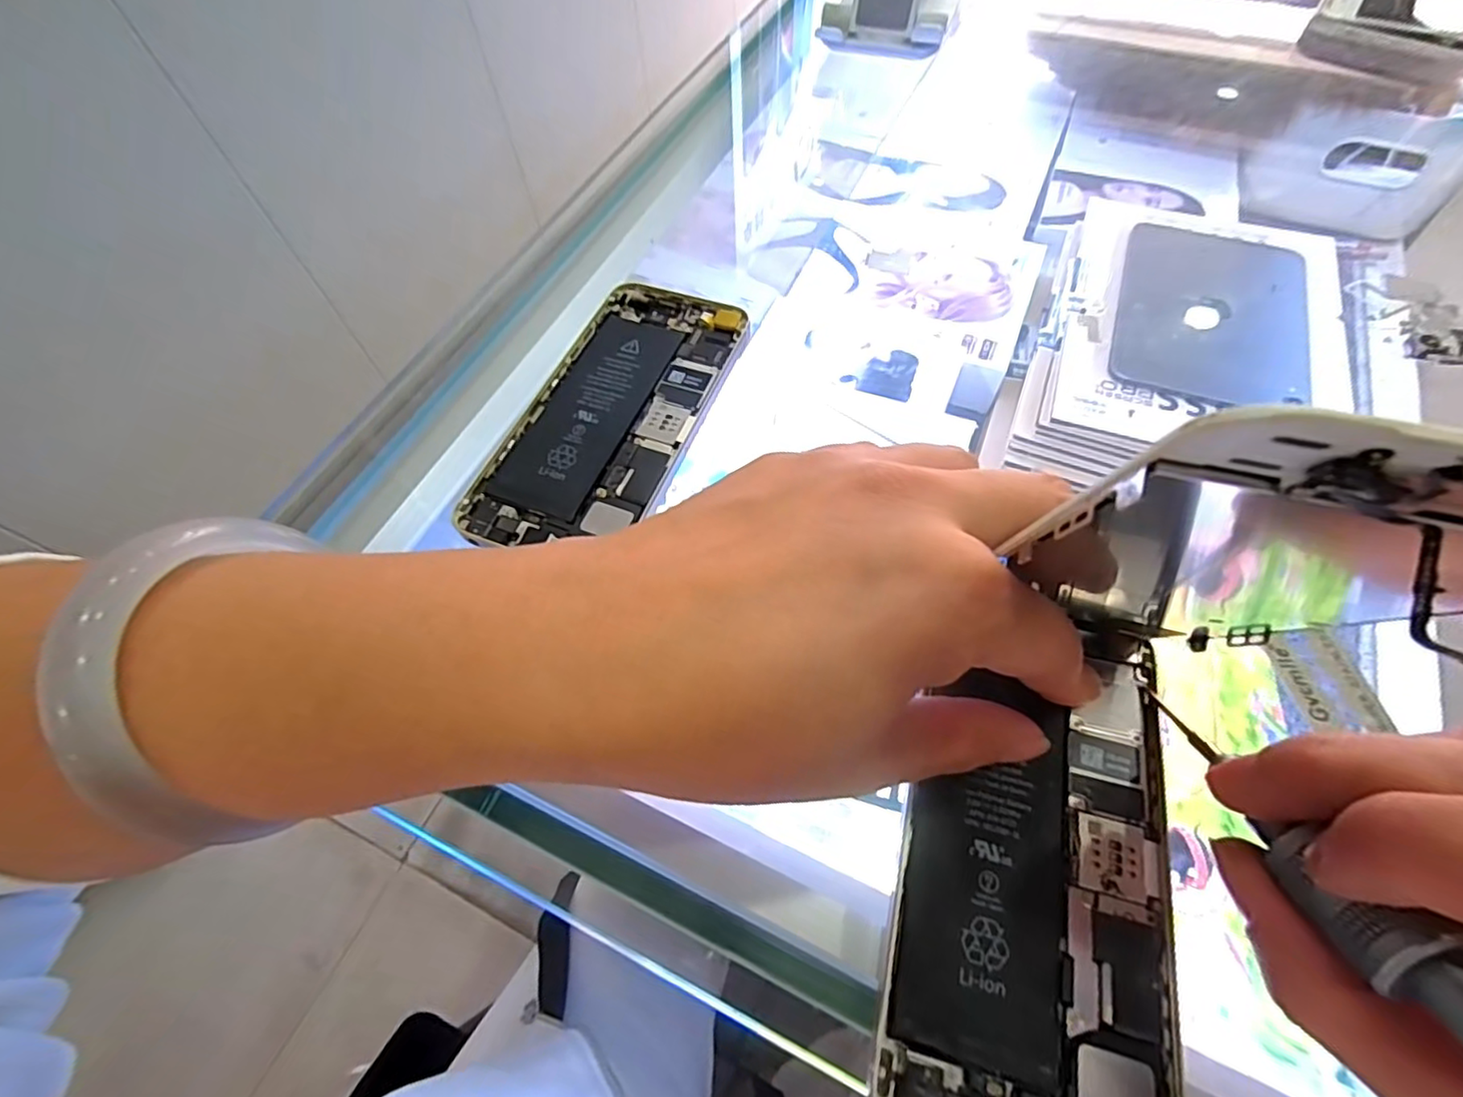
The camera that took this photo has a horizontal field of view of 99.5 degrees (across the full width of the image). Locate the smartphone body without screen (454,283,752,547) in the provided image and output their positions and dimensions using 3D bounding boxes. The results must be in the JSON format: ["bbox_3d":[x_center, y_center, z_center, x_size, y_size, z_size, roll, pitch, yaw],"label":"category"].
[{"bbox_3d":[-0.040,-0.049,0.218,0.059,0.004,0.122,19,63,12],"label":"smartphone body without screen"}]

